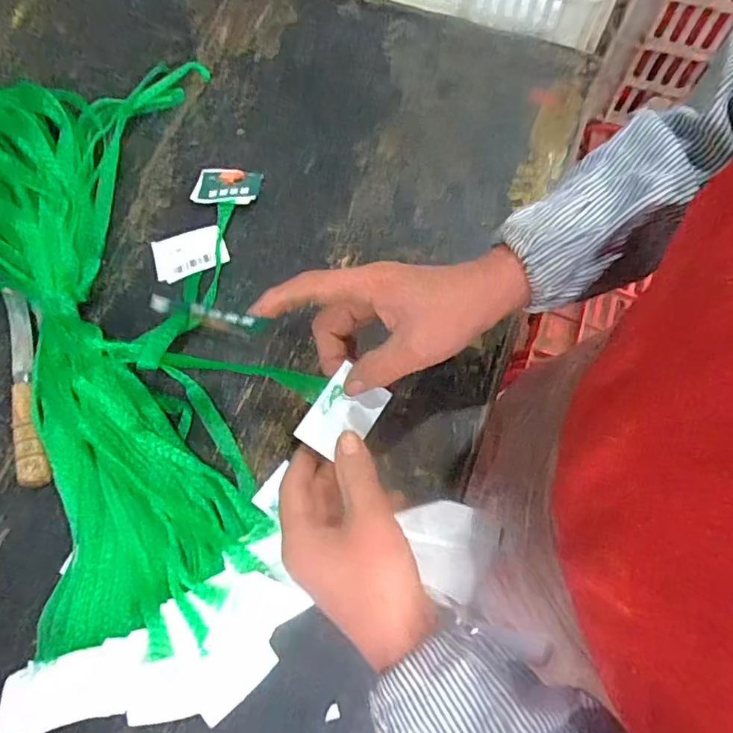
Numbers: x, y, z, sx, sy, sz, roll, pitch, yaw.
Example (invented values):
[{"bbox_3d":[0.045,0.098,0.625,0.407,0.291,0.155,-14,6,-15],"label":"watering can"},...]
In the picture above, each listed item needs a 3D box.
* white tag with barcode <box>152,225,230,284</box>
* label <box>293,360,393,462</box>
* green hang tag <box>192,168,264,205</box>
[{"bbox_3d":[-0.163,-0.104,0.495,0.066,0.004,0.045,-18,72,1],"label":"white tag with barcode"},{"bbox_3d":[-0.014,0.031,0.350,0.040,0.004,0.056,36,81,-11],"label":"label"},{"bbox_3d":[-0.134,-0.172,0.513,0.064,0.005,0.042,6,66,8],"label":"green hang tag"}]

